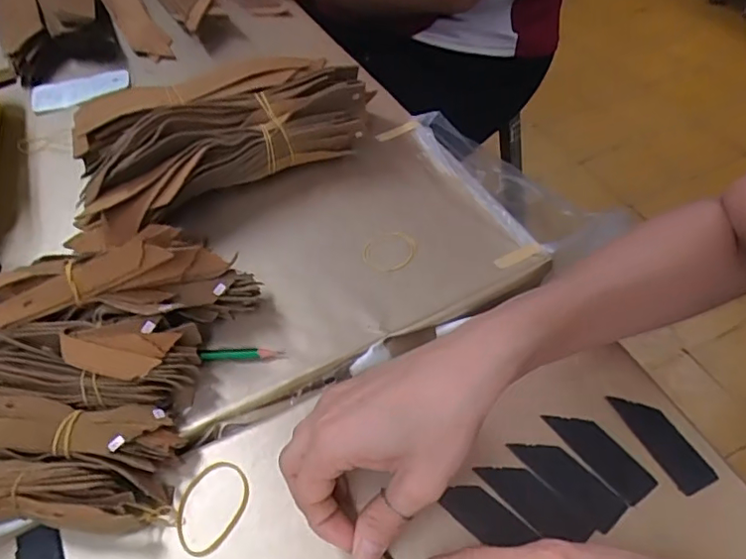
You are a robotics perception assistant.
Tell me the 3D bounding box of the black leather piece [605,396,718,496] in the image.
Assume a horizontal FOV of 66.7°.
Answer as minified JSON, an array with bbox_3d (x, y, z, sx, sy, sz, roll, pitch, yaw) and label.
[{"bbox_3d":[0.167,0.091,0.329,0.025,0.004,0.063,-22,52,-13],"label":"black leather piece"}]

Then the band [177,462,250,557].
[{"bbox_3d":[-0.094,0.131,0.328,0.037,0.004,0.052,21,55,21],"label":"band"}]

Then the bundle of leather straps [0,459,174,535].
[{"bbox_3d":[-0.197,0.123,0.319,0.153,0.039,0.034,-1,50,5],"label":"bundle of leather straps"}]

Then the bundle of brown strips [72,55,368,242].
[{"bbox_3d":[-0.129,-0.114,0.482,0.271,0.077,0.096,-26,52,-15],"label":"bundle of brown strips"}]

